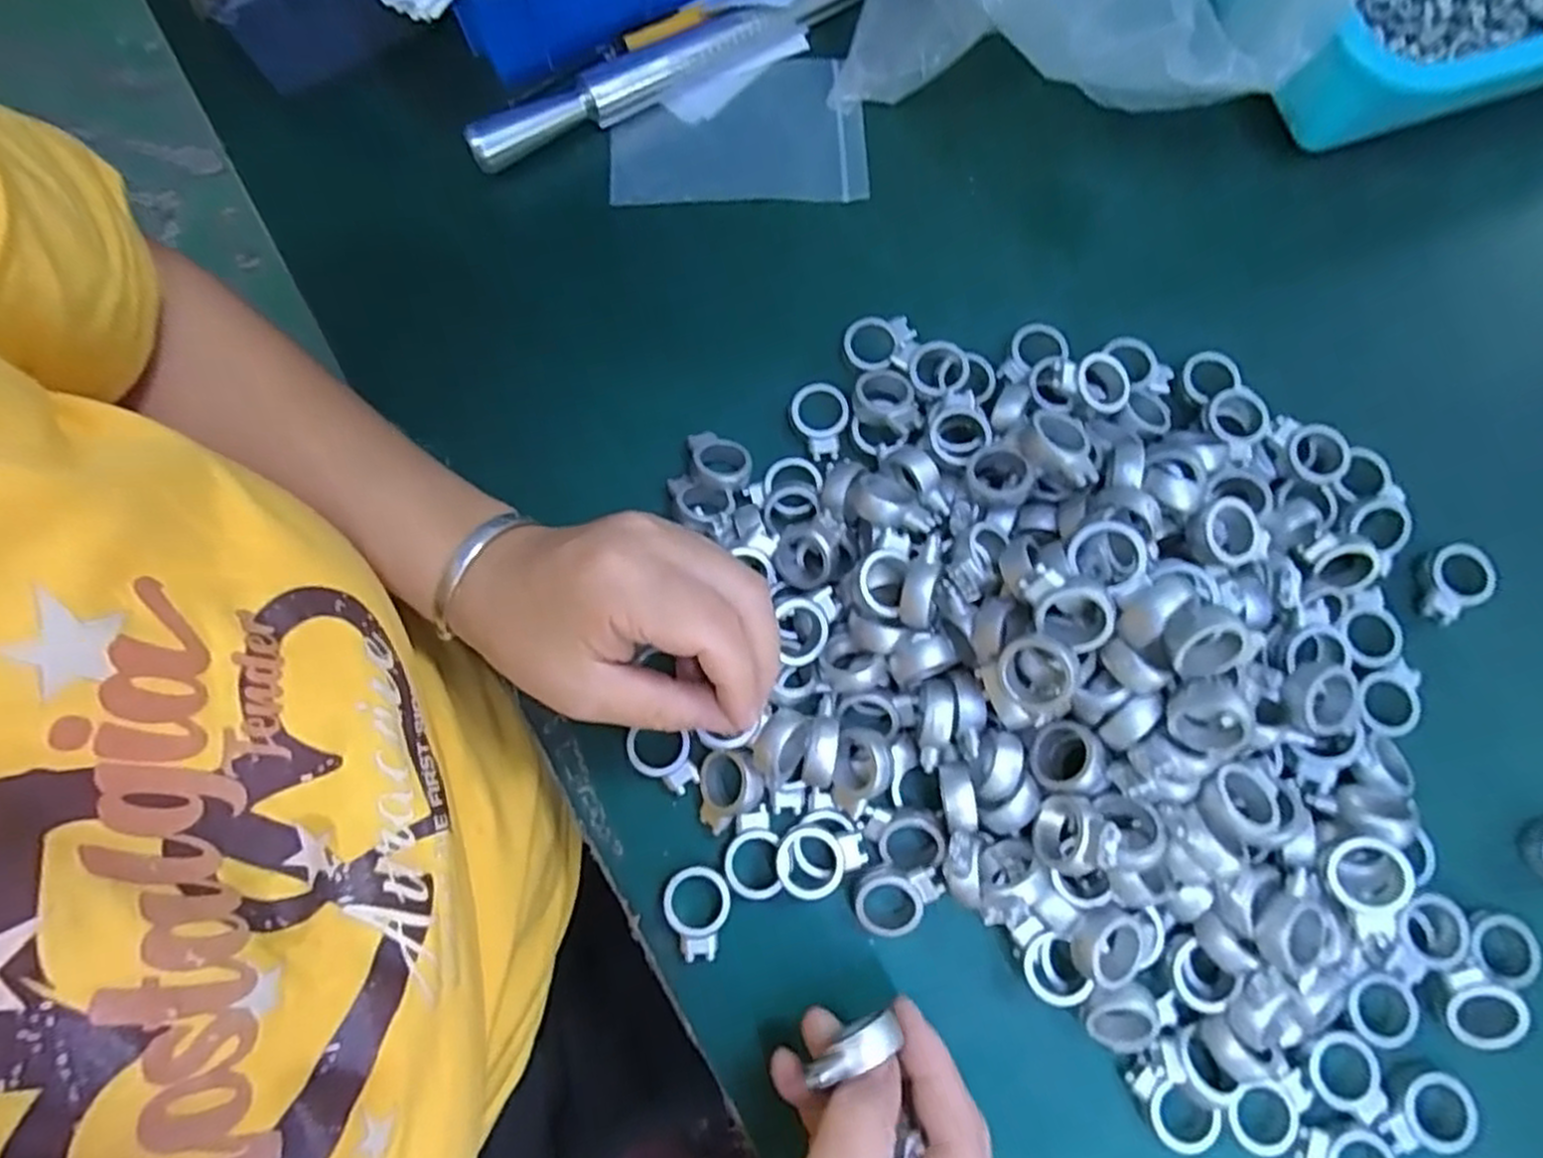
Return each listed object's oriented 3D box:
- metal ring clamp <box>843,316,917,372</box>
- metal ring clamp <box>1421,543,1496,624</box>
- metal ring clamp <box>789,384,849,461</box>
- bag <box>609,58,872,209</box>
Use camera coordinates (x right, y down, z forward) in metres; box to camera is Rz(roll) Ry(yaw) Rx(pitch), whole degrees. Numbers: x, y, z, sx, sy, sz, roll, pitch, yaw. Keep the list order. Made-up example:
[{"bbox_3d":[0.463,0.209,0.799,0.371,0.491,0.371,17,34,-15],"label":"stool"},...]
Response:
[{"bbox_3d":[0.049,-0.107,0.346,0.031,0.010,0.029,4,78,2],"label":"metal ring clamp"},{"bbox_3d":[0.289,0.003,0.326,0.022,0.014,0.033,20,79,5],"label":"metal ring clamp"},{"bbox_3d":[0.022,-0.070,0.341,0.025,0.006,0.035,-8,78,-1],"label":"metal ring clamp"},{"bbox_3d":[-0.016,-0.217,0.375,0.121,0.007,0.076,-1,78,1],"label":"bag"}]

